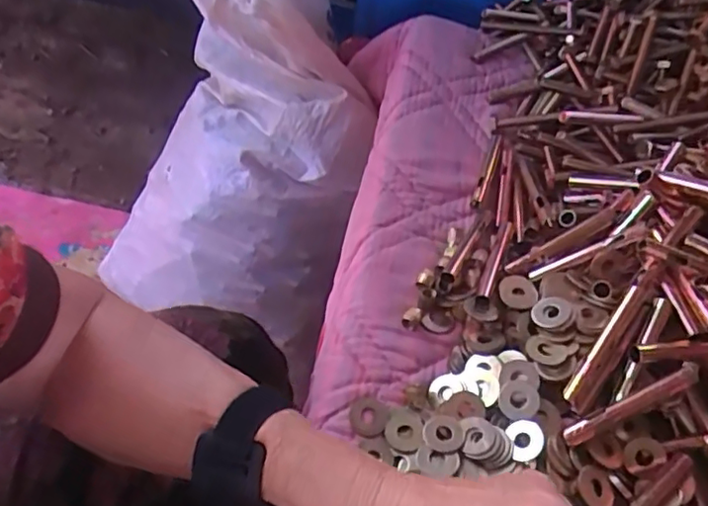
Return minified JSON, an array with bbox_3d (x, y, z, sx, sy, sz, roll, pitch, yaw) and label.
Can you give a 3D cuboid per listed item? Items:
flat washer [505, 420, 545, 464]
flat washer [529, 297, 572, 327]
[{"bbox_3d":[0.104,0.114,0.359,0.021,0.004,0.024,-19,67,21],"label":"flat washer"},{"bbox_3d":[0.129,0.039,0.390,0.026,0.005,0.022,-24,46,-1],"label":"flat washer"}]

